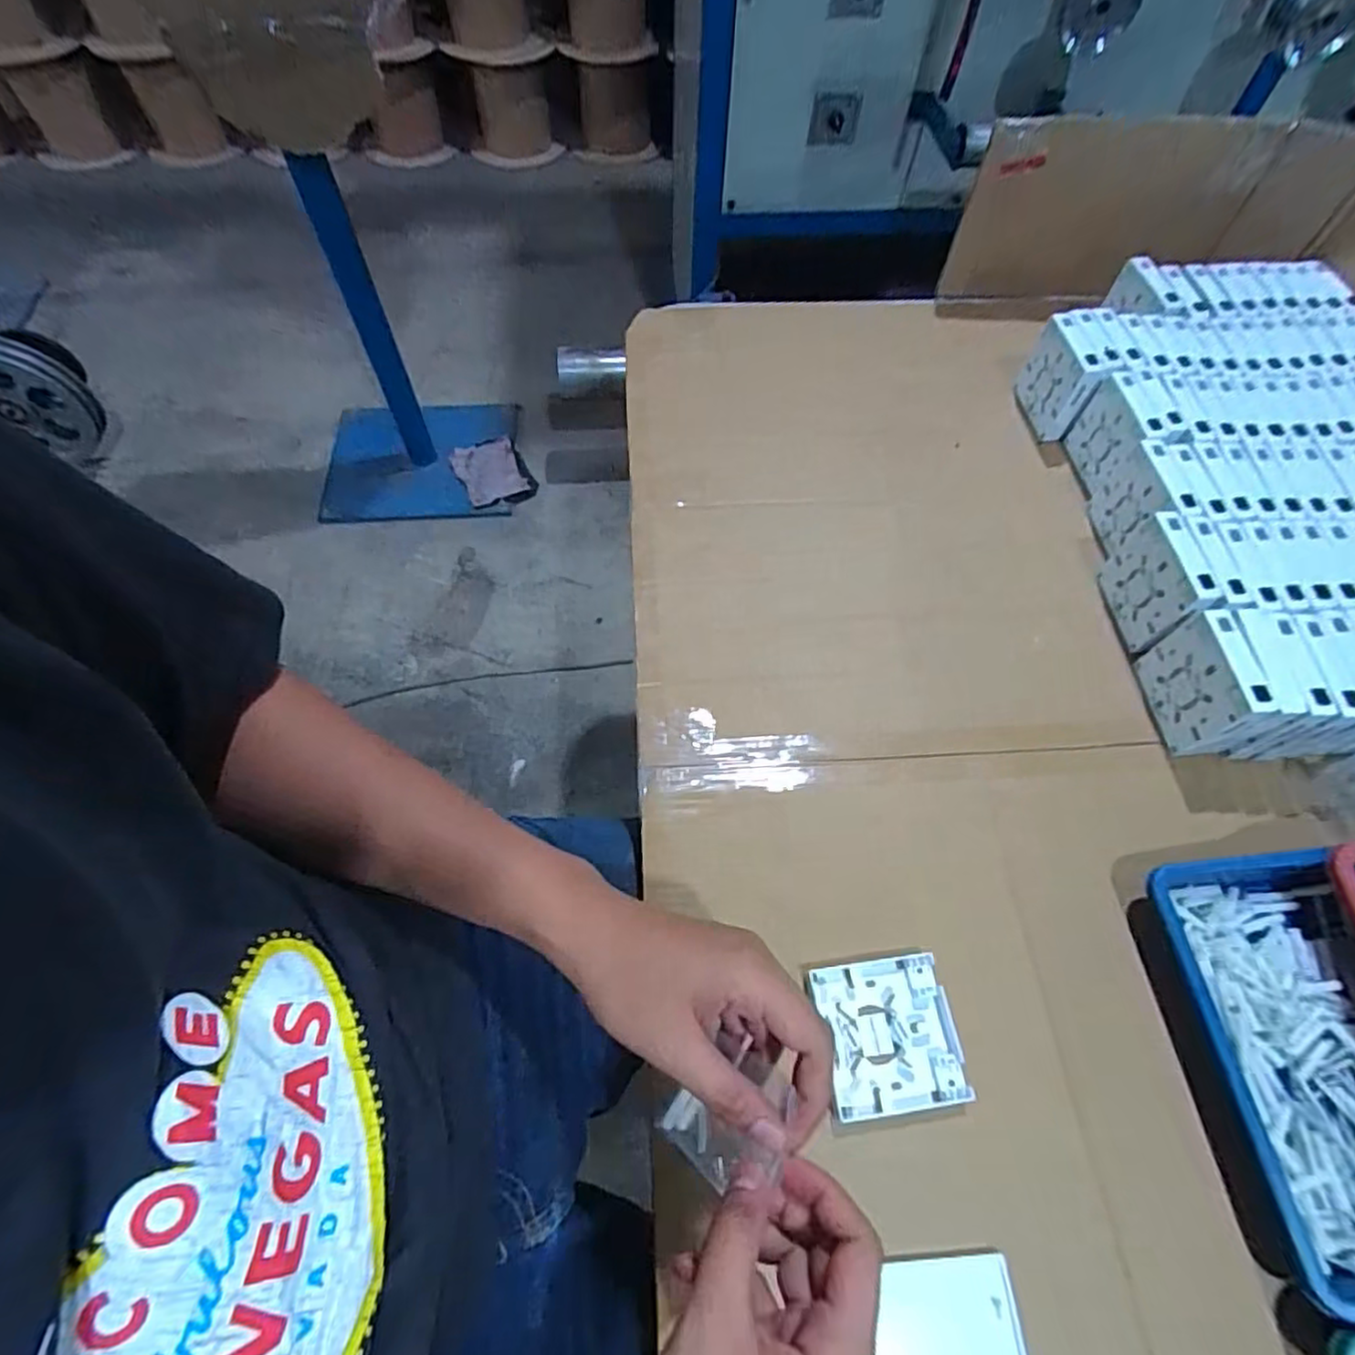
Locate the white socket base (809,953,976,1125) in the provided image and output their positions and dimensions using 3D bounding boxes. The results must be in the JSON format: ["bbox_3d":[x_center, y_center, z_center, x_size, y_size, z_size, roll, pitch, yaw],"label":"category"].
[{"bbox_3d":[0.138,0.235,0.442,0.086,0.011,0.087,-6,62,-4],"label":"white socket base"}]

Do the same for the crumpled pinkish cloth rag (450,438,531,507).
[{"bbox_3d":[-0.473,-0.518,1.681,0.155,0.022,0.168,-24,81,-5],"label":"crumpled pinkish cloth rag"}]

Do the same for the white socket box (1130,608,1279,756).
[{"bbox_3d":[0.410,0.005,0.531,0.023,0.086,0.088,-1,61,-2],"label":"white socket box"}]

